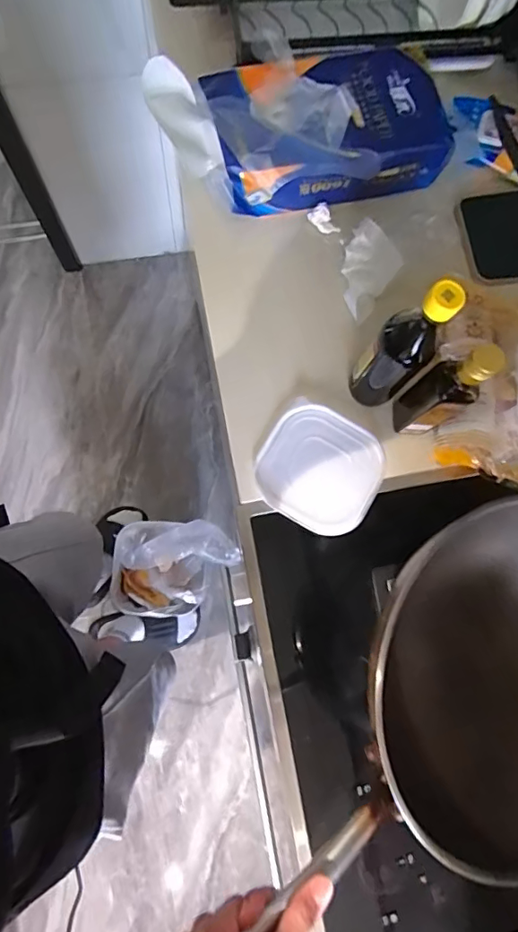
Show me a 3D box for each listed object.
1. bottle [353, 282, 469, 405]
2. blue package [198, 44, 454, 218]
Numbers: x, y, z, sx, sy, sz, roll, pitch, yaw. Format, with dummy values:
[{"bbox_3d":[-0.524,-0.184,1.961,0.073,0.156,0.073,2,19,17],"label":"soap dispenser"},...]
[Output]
[{"bbox_3d":[0.153,-0.125,0.563,0.059,0.224,0.048,40,79,3],"label":"bottle"},{"bbox_3d":[0.094,-0.458,0.691,0.306,0.114,0.165,-13,81,-7],"label":"blue package"}]

